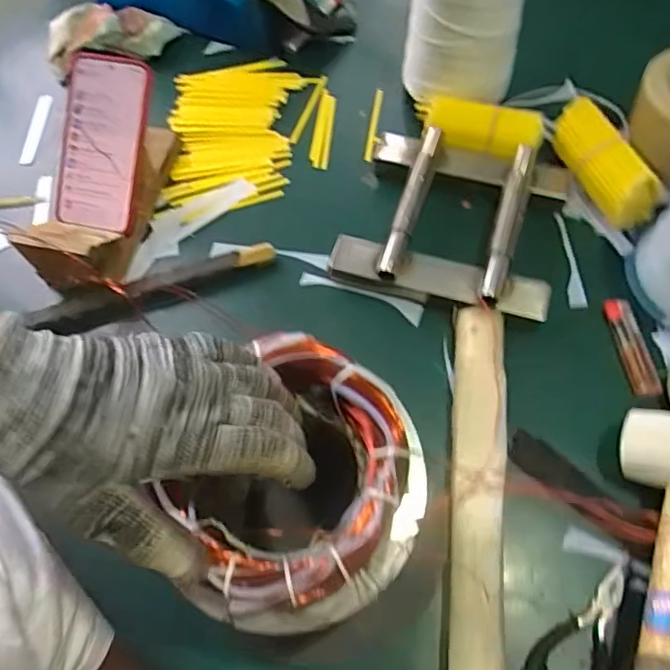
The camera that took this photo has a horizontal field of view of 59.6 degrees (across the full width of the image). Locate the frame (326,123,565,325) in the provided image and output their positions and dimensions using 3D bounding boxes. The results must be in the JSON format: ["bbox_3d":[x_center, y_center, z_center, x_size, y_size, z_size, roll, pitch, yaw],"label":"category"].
[{"bbox_3d":[0.114,-0.113,0.566,0.198,0.043,0.182,14,63,12],"label":"frame"}]

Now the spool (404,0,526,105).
[{"bbox_3d":[0.132,-0.323,0.605,0.107,0.168,0.087,6,61,8],"label":"spool"}]

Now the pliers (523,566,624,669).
[{"bbox_3d":[0.172,0.214,0.408,0.045,0.012,0.112,34,69,21],"label":"pliers"}]

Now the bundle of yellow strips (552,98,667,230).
[{"bbox_3d":[0.272,-0.173,0.580,0.054,0.059,0.124,-21,61,-7],"label":"bundle of yellow strips"}]

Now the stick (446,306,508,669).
[{"bbox_3d":[0.108,0.132,0.444,0.041,0.030,0.333,4,61,7],"label":"stick"}]

